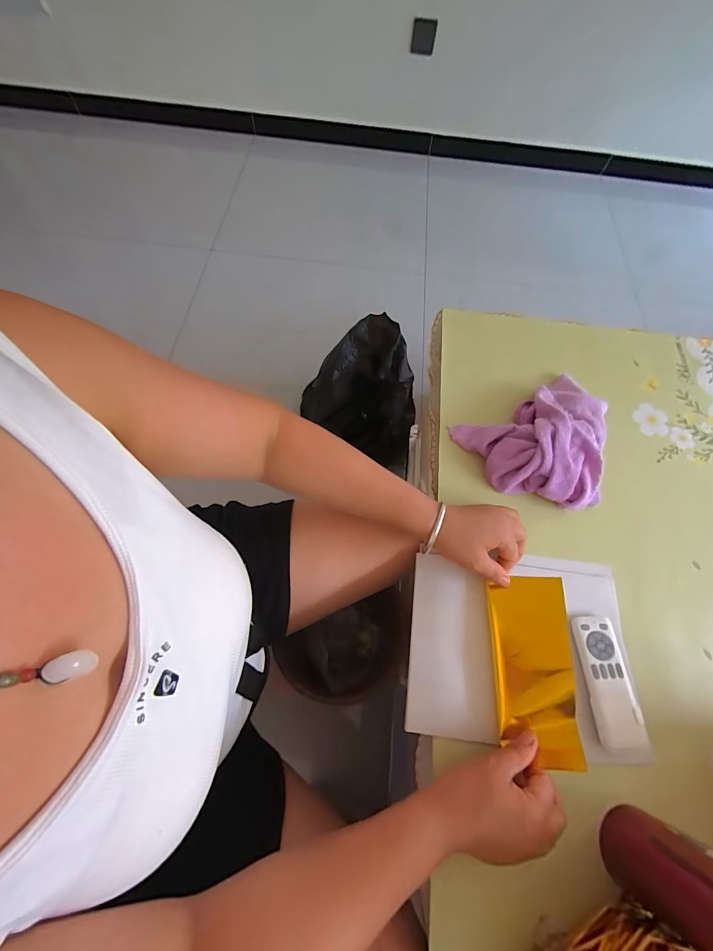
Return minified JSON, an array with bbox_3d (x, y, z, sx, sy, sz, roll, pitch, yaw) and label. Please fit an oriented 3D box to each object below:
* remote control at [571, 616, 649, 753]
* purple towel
[{"bbox_3d":[0.274,0.222,0.410,0.046,0.009,0.125,-2,66,-3],"label":"remote control"},{"bbox_3d":[0.262,-0.042,0.508,0.204,0.064,0.180,-22,69,-12],"label":"purple towel"}]

